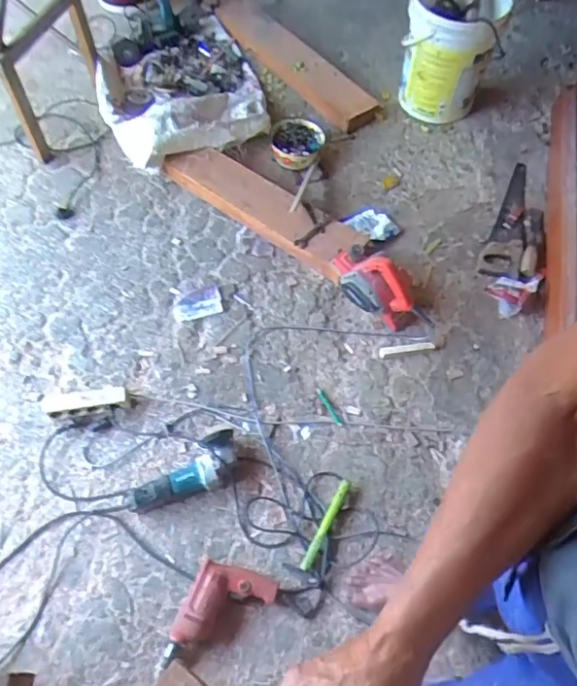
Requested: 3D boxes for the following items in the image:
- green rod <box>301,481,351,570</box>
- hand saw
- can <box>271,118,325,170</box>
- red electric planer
[{"bbox_3d":[0.087,0.407,1.246,0.024,0.021,0.219,26,63,12],"label":"green rod"},{"bbox_3d":[0.728,-0.405,1.776,0.115,0.025,0.533,22,62,10],"label":"hand saw"},{"bbox_3d":[0.032,-0.679,1.864,0.176,0.094,0.204,4,60,0],"label":"can"},{"bbox_3d":[0.230,-0.163,1.497,0.247,0.172,0.117,41,67,19],"label":"red electric planer"}]

